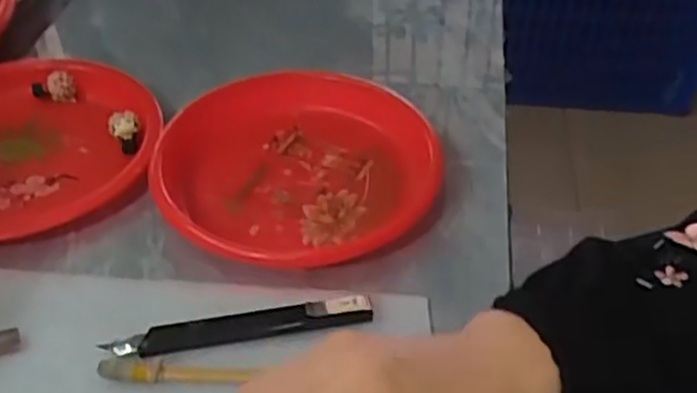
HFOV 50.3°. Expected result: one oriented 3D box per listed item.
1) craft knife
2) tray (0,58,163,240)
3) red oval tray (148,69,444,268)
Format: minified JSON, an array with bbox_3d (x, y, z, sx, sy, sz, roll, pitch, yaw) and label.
[{"bbox_3d":[-0.055,0.067,0.389,0.134,0.010,0.019,-7,41,-8],"label":"craft knife"},{"bbox_3d":[-0.217,-0.038,0.497,0.174,0.023,0.168,-23,46,-24],"label":"tray"},{"bbox_3d":[-0.036,-0.025,0.478,0.175,0.027,0.163,-18,44,-20],"label":"red oval tray"}]

